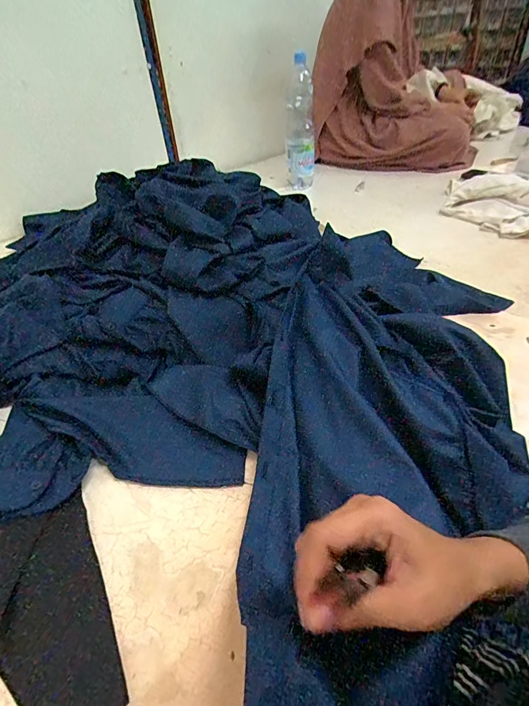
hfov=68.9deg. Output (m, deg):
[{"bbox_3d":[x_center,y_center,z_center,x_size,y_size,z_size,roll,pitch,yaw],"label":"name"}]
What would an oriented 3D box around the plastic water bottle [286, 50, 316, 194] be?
[{"bbox_3d":[0.116,-0.696,1.193,0.098,0.328,0.095,4,40,11],"label":"plastic water bottle"}]

